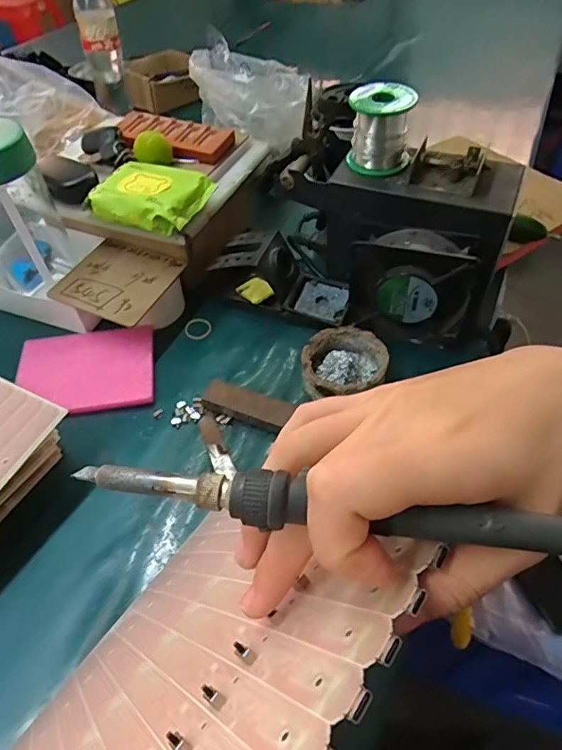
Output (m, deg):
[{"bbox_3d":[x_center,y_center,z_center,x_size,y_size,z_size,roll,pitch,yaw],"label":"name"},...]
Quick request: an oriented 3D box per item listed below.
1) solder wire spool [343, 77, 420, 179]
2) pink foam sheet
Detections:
[{"bbox_3d":[0.103,-0.255,0.509,0.063,0.074,0.069,-1,49,1],"label":"solder wire spool"},{"bbox_3d":[-0.206,-0.009,0.525,0.144,0.012,0.114,-5,49,-3],"label":"pink foam sheet"}]

